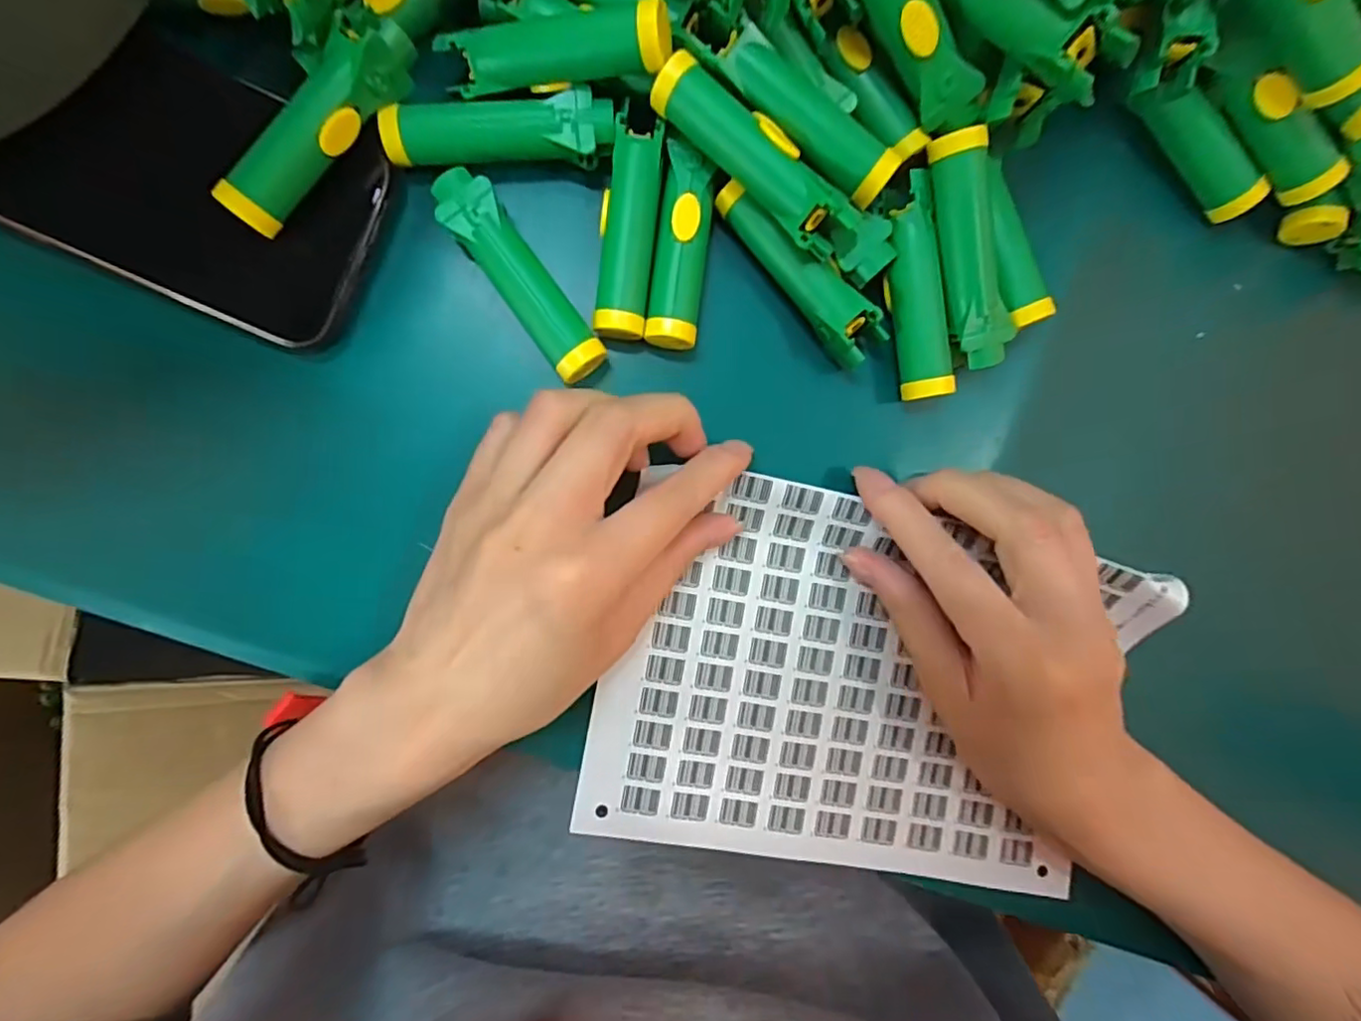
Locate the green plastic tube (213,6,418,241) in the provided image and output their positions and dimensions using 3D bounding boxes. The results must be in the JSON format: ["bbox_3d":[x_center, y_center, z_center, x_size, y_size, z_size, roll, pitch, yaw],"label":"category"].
[{"bbox_3d":[-0.121,-0.129,0.201,0.022,0.020,0.079,39,89,-4],"label":"green plastic tube"}]

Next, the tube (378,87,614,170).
[{"bbox_3d":[-0.064,-0.134,0.214,0.079,0.014,0.019,-5,92,-3],"label":"tube"}]

